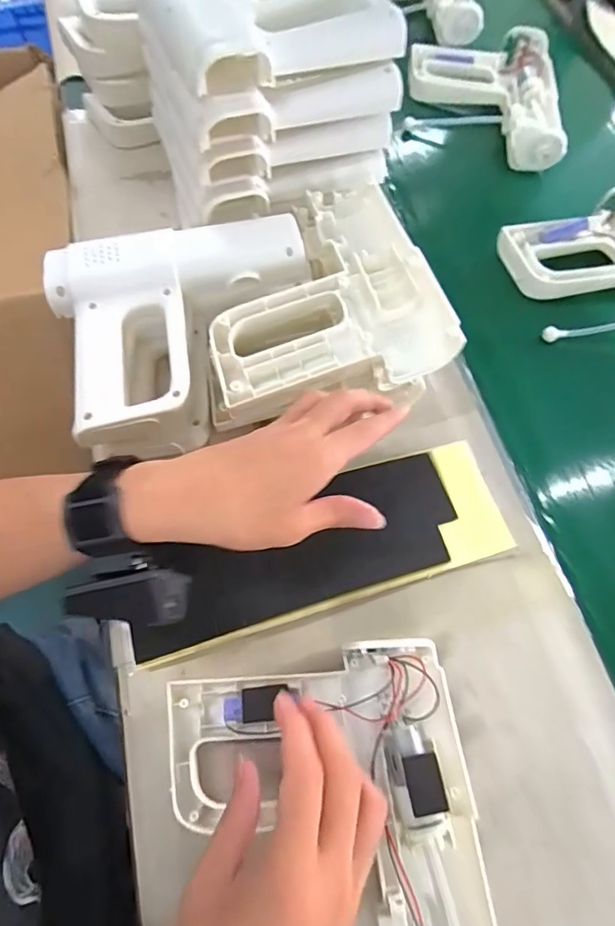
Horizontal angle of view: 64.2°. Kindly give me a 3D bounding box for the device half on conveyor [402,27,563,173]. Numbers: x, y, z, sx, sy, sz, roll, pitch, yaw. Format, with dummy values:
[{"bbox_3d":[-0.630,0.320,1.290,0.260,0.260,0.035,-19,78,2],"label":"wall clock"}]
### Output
[{"bbox_3d":[0.224,-0.461,0.625,0.188,0.062,0.208,7,66,0],"label":"device half on conveyor"}]

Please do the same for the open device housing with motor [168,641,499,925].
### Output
[{"bbox_3d":[0.015,0.228,0.294,0.181,0.056,0.206,-9,66,-7],"label":"open device housing with motor"}]

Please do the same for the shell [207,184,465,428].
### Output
[{"bbox_3d":[0.000,-0.134,0.407,0.185,0.057,0.205,-15,67,-9],"label":"shell"}]

